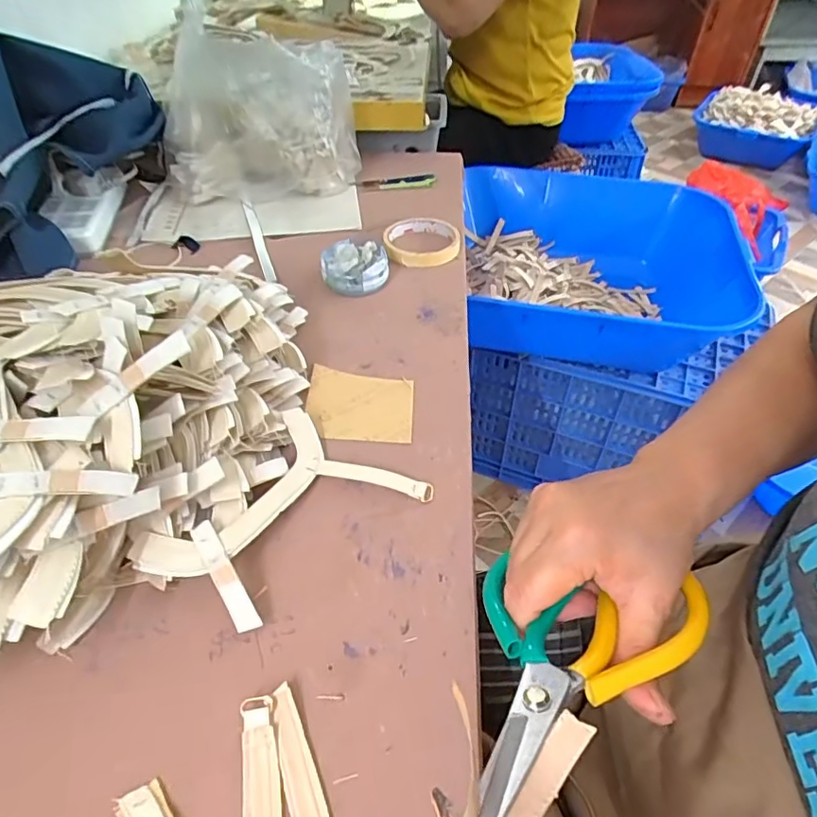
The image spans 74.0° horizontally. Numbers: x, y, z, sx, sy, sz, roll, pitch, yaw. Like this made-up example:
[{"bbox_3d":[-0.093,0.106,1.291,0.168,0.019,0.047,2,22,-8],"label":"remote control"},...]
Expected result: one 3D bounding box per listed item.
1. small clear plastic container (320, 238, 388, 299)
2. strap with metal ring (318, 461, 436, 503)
[{"bbox_3d":[-0.058,-0.150,0.586,0.071,0.037,0.063,-4,45,-4],"label":"small clear plastic container"},{"bbox_3d":[-0.024,0.051,0.403,0.087,0.007,0.016,11,46,10],"label":"strap with metal ring"}]

